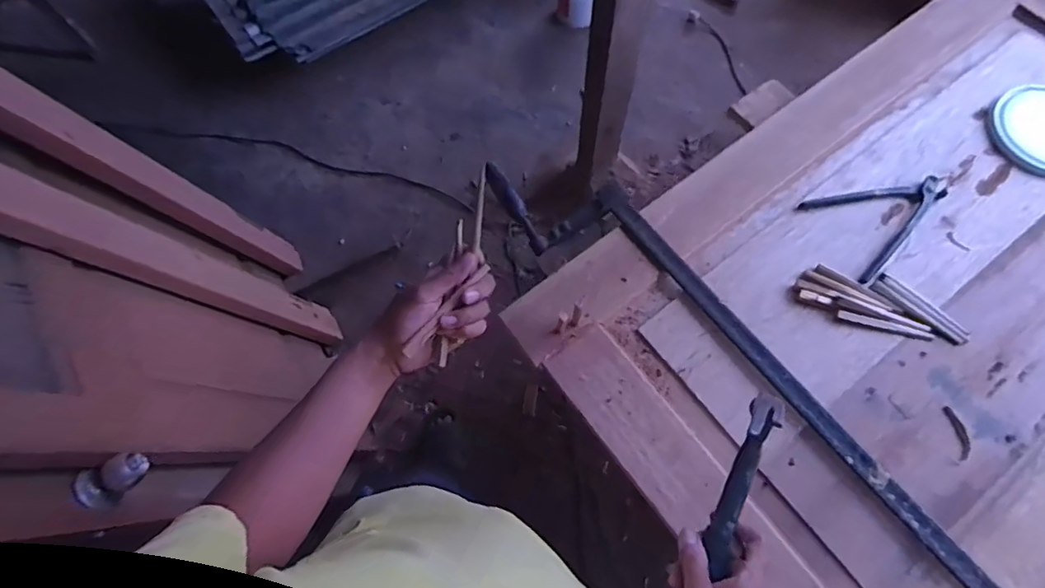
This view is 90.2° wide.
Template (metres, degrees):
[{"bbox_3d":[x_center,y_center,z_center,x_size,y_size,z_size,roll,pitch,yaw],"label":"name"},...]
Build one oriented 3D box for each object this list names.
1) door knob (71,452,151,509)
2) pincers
[{"bbox_3d":[-0.598,0.278,0.769,0.094,0.051,0.066,-19,69,-5],"label":"door knob"},{"bbox_3d":[0.553,-0.117,0.787,0.206,0.015,0.145,-23,70,-6],"label":"pincers"}]

